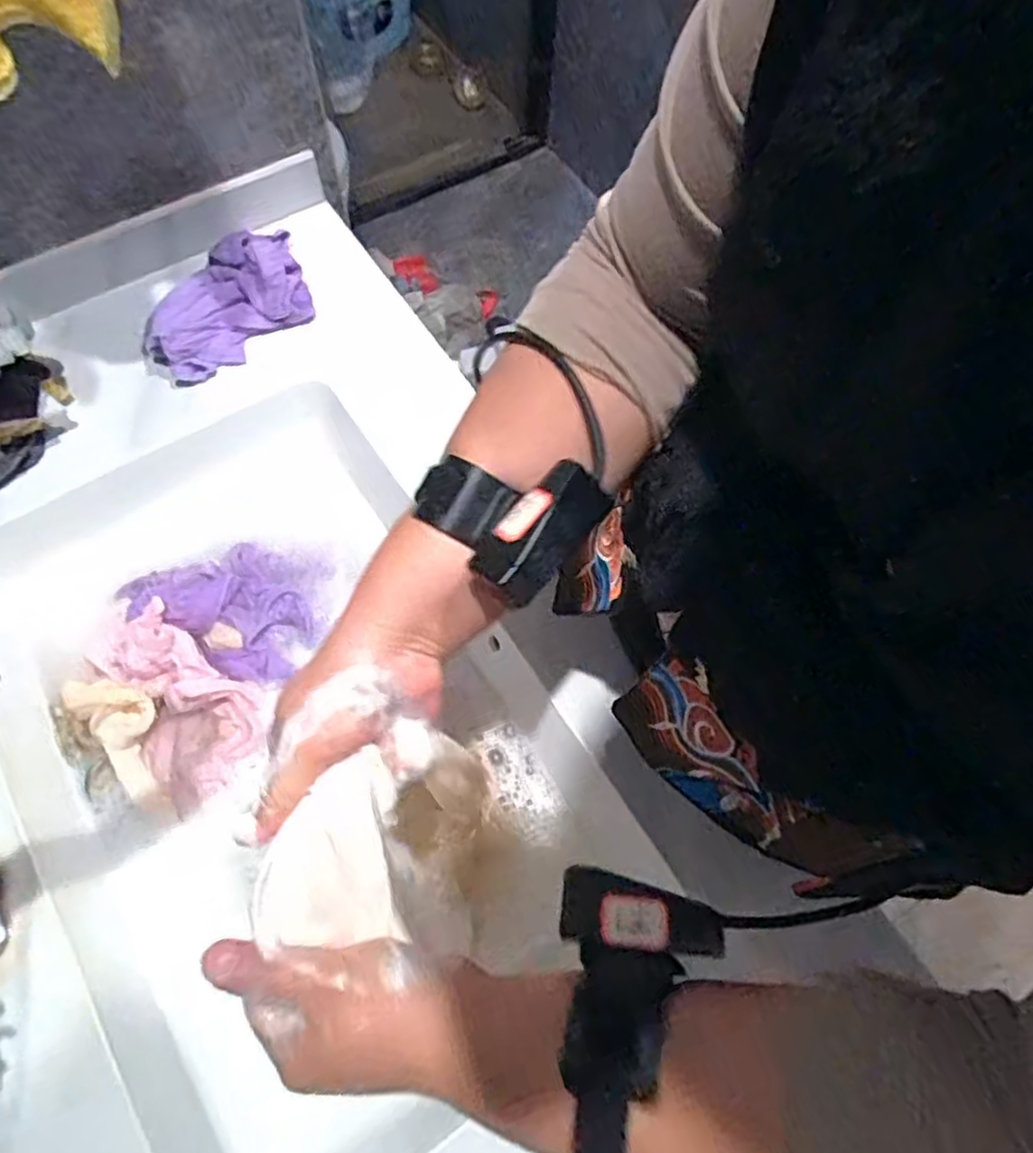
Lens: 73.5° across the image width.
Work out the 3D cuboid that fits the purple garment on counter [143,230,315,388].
[{"bbox_3d":[-0.256,-0.244,0.618,0.163,0.040,0.091,-37,72,-16],"label":"purple garment on counter"}]

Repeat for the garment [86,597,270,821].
[{"bbox_3d":[-0.269,0.091,0.556,0.096,0.046,0.174,-34,71,-15],"label":"garment"}]

